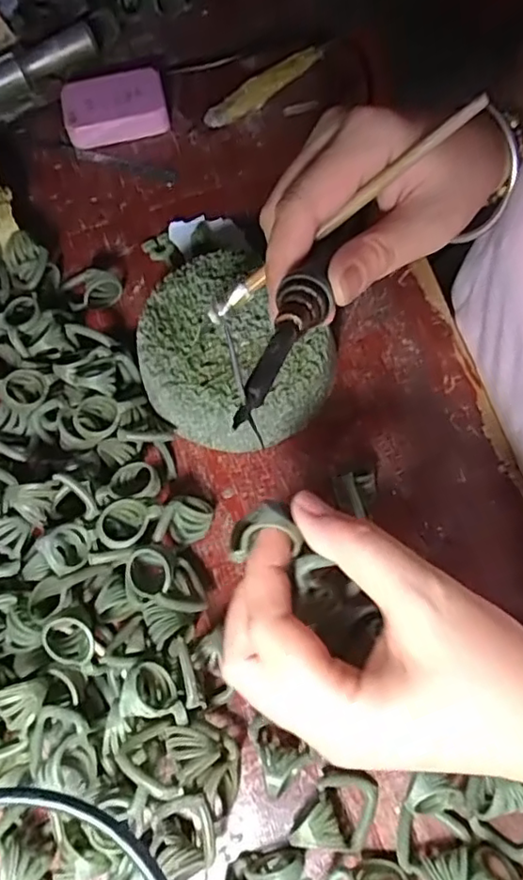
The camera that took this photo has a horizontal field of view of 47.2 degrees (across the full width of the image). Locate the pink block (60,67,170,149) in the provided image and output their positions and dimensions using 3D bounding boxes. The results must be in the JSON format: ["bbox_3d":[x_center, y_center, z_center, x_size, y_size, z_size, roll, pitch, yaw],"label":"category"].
[{"bbox_3d":[-0.103,-0.233,0.421,0.070,0.024,0.042,-15,69,-4],"label":"pink block"}]

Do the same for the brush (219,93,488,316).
[{"bbox_3d":[0.033,-0.096,0.254,0.136,0.007,0.005,-35,69,22],"label":"brush"}]

